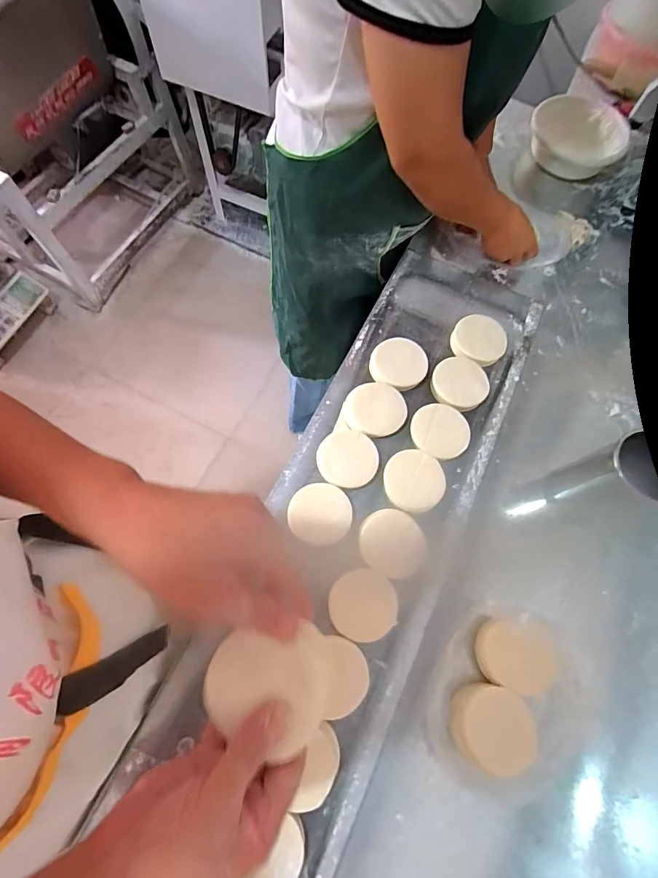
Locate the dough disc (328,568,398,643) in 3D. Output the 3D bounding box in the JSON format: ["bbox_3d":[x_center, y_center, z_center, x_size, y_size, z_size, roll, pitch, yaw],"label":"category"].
[{"bbox_3d":[0.044,0.215,0.537,0.084,0.008,0.083,0,71,-1],"label":"dough disc"}]

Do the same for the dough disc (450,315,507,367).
[{"bbox_3d":[0.244,-0.161,0.682,0.085,0.024,0.087,0,71,-1],"label":"dough disc"}]

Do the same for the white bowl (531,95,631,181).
[{"bbox_3d":[0.508,-0.619,0.853,0.166,0.056,0.166,1,70,-2],"label":"white bowl"}]

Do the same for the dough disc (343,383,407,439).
[{"bbox_3d":[0.070,-0.046,0.626,0.093,0.013,0.084,-3,71,-2],"label":"dough disc"}]

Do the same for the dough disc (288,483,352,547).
[{"bbox_3d":[-0.013,0.103,0.570,0.084,0.015,0.079,0,71,-1],"label":"dough disc"}]

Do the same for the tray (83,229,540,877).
[{"bbox_3d":[0.028,0.153,0.577,0.275,0.051,1.152,24,72,7],"label":"tray"}]

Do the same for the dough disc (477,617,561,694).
[{"bbox_3d":[0.243,0.276,0.533,0.103,0.022,0.080,10,71,2],"label":"dough disc"}]

